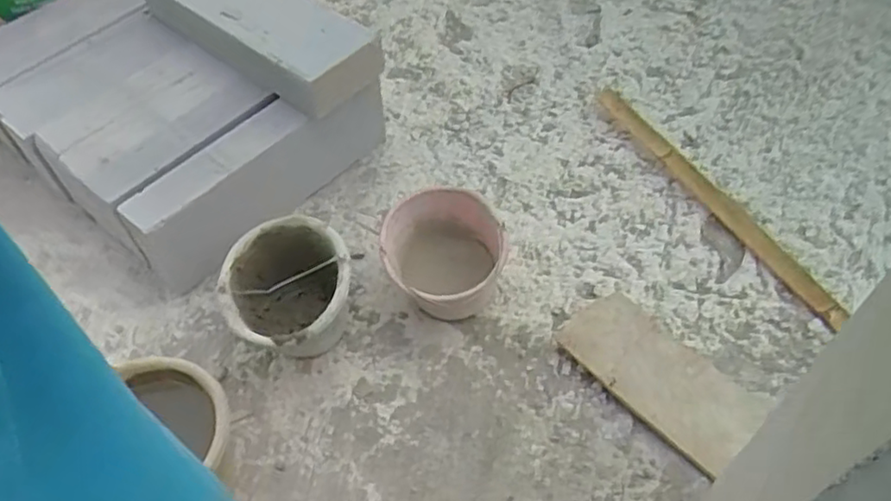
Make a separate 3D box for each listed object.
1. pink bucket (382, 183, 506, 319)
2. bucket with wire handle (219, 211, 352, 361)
[{"bbox_3d":[-0.002,0.023,1.283,0.212,0.173,0.244,-11,53,-6],"label":"pink bucket"},{"bbox_3d":[-0.279,0.089,1.240,0.216,0.182,0.258,-19,54,-11],"label":"bucket with wire handle"}]

